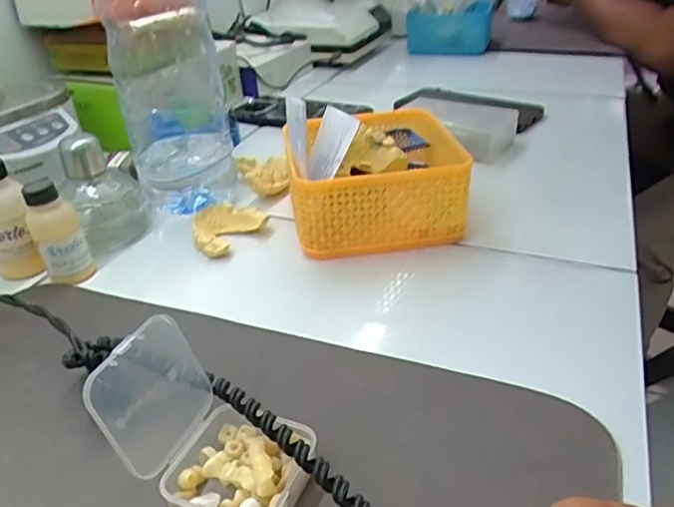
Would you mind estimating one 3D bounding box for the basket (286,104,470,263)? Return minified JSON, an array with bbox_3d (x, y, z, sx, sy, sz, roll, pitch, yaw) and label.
[{"bbox_3d":[0.032,-0.070,0.471,0.124,0.062,0.149,-3,32,-1],"label":"basket"}]

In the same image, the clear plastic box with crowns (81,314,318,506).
[{"bbox_3d":[-0.054,0.078,0.249,0.083,0.062,0.056,11,34,21],"label":"clear plastic box with crowns"}]

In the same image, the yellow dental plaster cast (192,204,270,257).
[{"bbox_3d":[-0.084,-0.020,0.452,0.057,0.021,0.047,-10,32,-13],"label":"yellow dental plaster cast"}]

